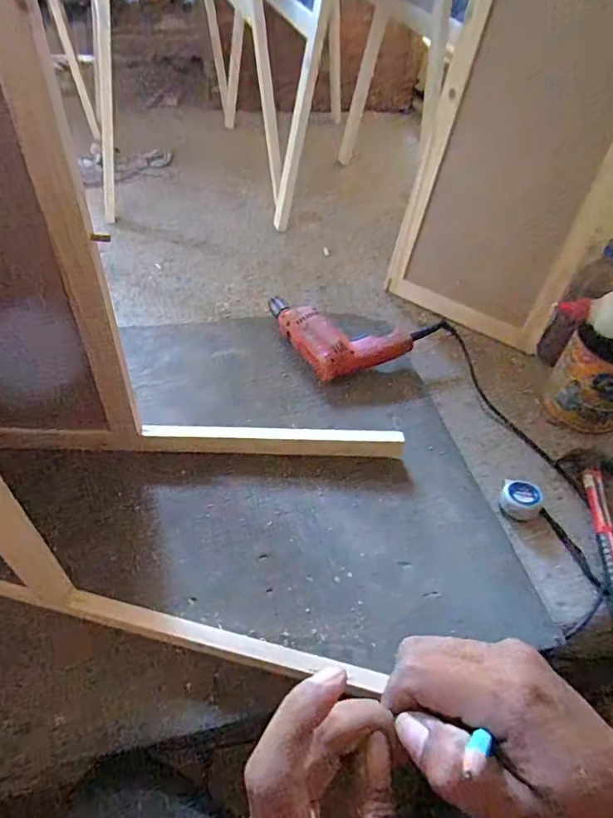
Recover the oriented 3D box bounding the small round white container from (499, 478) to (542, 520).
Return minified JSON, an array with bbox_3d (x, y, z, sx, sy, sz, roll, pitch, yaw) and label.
[{"bbox_3d":[0.293,0.126,0.704,0.055,0.033,0.048,25,49,17],"label":"small round white container"}]

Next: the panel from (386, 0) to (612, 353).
[{"bbox_3d":[0.348,-0.407,0.850,0.322,0.564,0.031,32,37,24],"label":"panel"}]

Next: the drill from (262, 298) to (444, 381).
[{"bbox_3d":[0.081,-0.147,0.923,0.247,0.062,0.217,-16,50,-20],"label":"drill"}]

